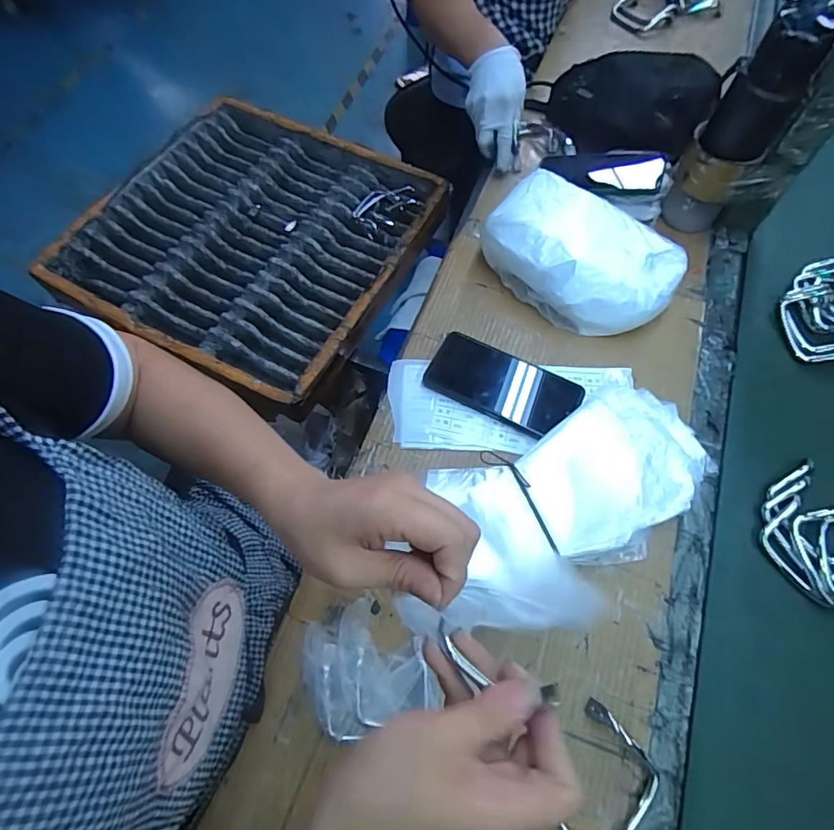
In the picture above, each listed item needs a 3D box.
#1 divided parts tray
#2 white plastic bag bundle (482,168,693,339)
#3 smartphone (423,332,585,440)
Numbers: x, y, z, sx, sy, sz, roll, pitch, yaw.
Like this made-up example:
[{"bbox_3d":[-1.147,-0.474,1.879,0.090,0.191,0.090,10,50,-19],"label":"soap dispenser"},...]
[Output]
[{"bbox_3d":[-0.300,-0.332,0.919,0.566,0.057,0.549,25,67,11],"label":"divided parts tray"},{"bbox_3d":[0.189,-0.182,0.581,0.206,0.085,0.125,38,70,16],"label":"white plastic bag bundle"},{"bbox_3d":[0.092,-0.033,0.545,0.161,0.016,0.079,26,67,11],"label":"smartphone"}]

